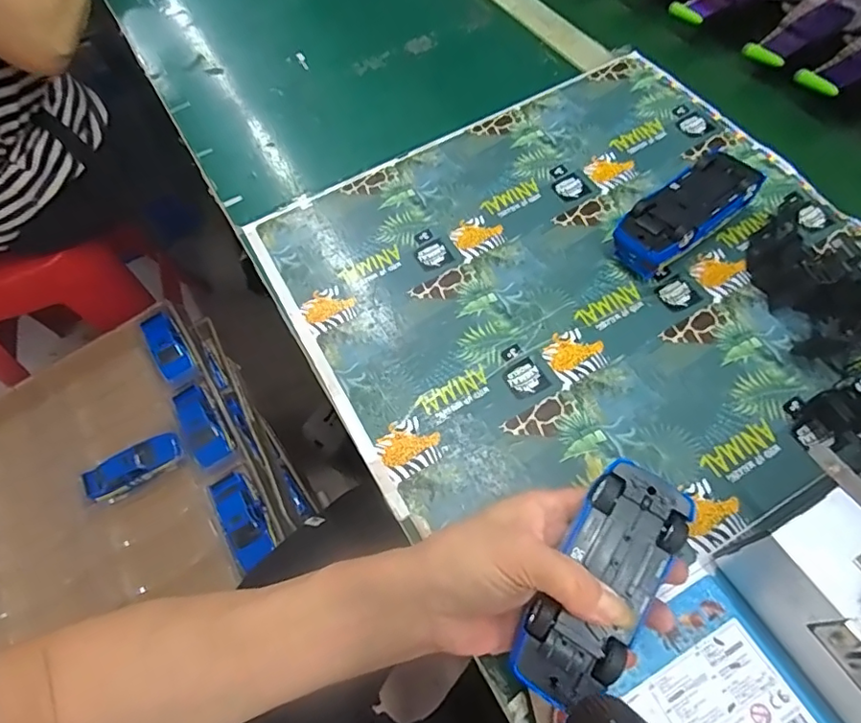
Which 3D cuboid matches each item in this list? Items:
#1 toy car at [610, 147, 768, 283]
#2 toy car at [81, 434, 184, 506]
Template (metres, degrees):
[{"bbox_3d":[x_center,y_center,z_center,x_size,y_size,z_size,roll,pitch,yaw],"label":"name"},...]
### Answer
[{"bbox_3d":[0.209,-0.118,0.446,0.126,0.046,0.052,-36,65,-15],"label":"toy car"},{"bbox_3d":[-0.407,0.148,0.757,0.126,0.038,0.056,-28,63,-12],"label":"toy car"}]

